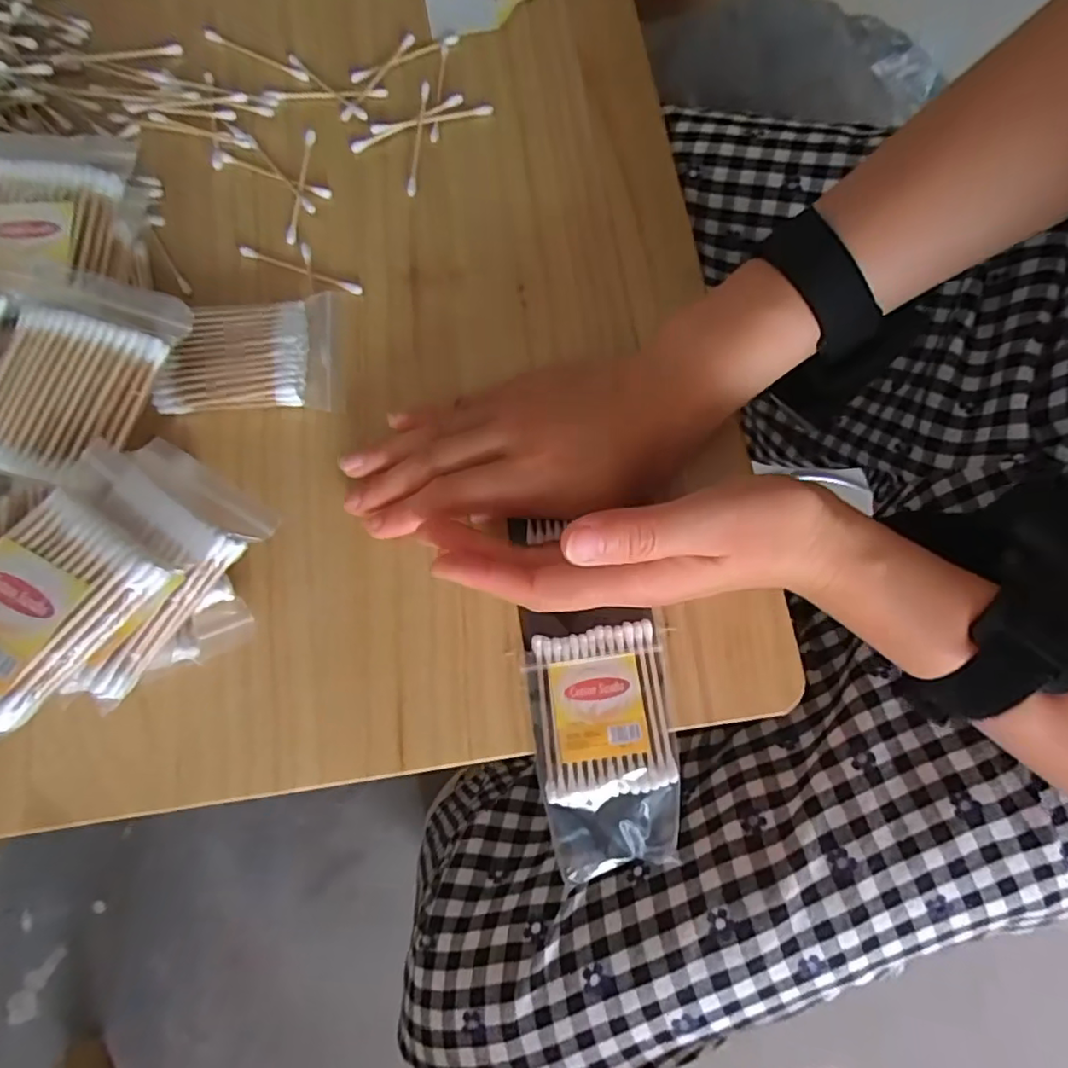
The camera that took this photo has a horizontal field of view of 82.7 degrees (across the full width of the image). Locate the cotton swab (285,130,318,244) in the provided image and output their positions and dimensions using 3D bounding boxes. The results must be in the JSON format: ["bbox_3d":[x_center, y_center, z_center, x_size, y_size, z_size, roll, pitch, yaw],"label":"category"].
[{"bbox_3d":[-0.131,-0.197,0.341,0.009,0.007,0.073,5,75,0],"label":"cotton swab"}]

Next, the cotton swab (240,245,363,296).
[{"bbox_3d":[-0.127,-0.144,0.330,0.072,0.004,0.006,21,76,4],"label":"cotton swab"}]

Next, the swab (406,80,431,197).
[{"bbox_3d":[-0.067,-0.231,0.352,0.007,0.006,0.078,4,75,0],"label":"swab"}]

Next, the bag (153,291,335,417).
[{"bbox_3d":[-0.146,-0.093,0.310,0.082,0.016,0.061,-2,75,-2],"label":"bag"}]

